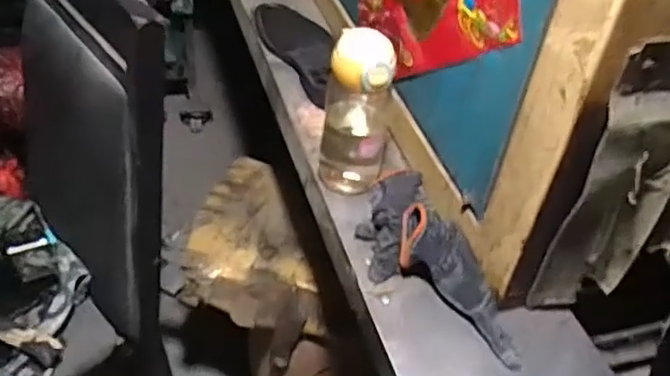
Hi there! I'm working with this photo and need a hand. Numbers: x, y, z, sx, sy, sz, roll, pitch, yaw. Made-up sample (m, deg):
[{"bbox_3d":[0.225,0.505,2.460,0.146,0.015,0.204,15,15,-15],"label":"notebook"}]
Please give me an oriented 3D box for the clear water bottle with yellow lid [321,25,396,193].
[{"bbox_3d":[0.025,-0.082,0.741,0.071,0.191,0.080,6,42,1],"label":"clear water bottle with yellow lid"}]

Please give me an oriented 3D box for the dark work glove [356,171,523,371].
[{"bbox_3d":[0.094,0.076,0.683,0.103,0.056,0.258,-10,44,-16],"label":"dark work glove"}]

